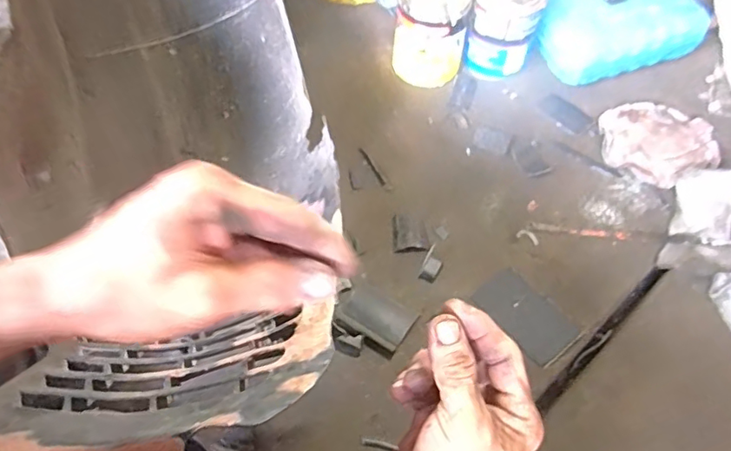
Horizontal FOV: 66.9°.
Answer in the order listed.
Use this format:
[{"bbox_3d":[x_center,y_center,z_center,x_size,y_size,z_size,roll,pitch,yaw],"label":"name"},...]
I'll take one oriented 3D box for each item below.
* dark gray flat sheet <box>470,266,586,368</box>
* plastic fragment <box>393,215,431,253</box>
[{"bbox_3d":[0.186,0.104,0.641,0.072,0.004,0.114,-29,59,-24],"label":"dark gray flat sheet"},{"bbox_3d":[0.057,0.010,0.700,0.044,0.007,0.054,-2,61,-2],"label":"plastic fragment"}]

